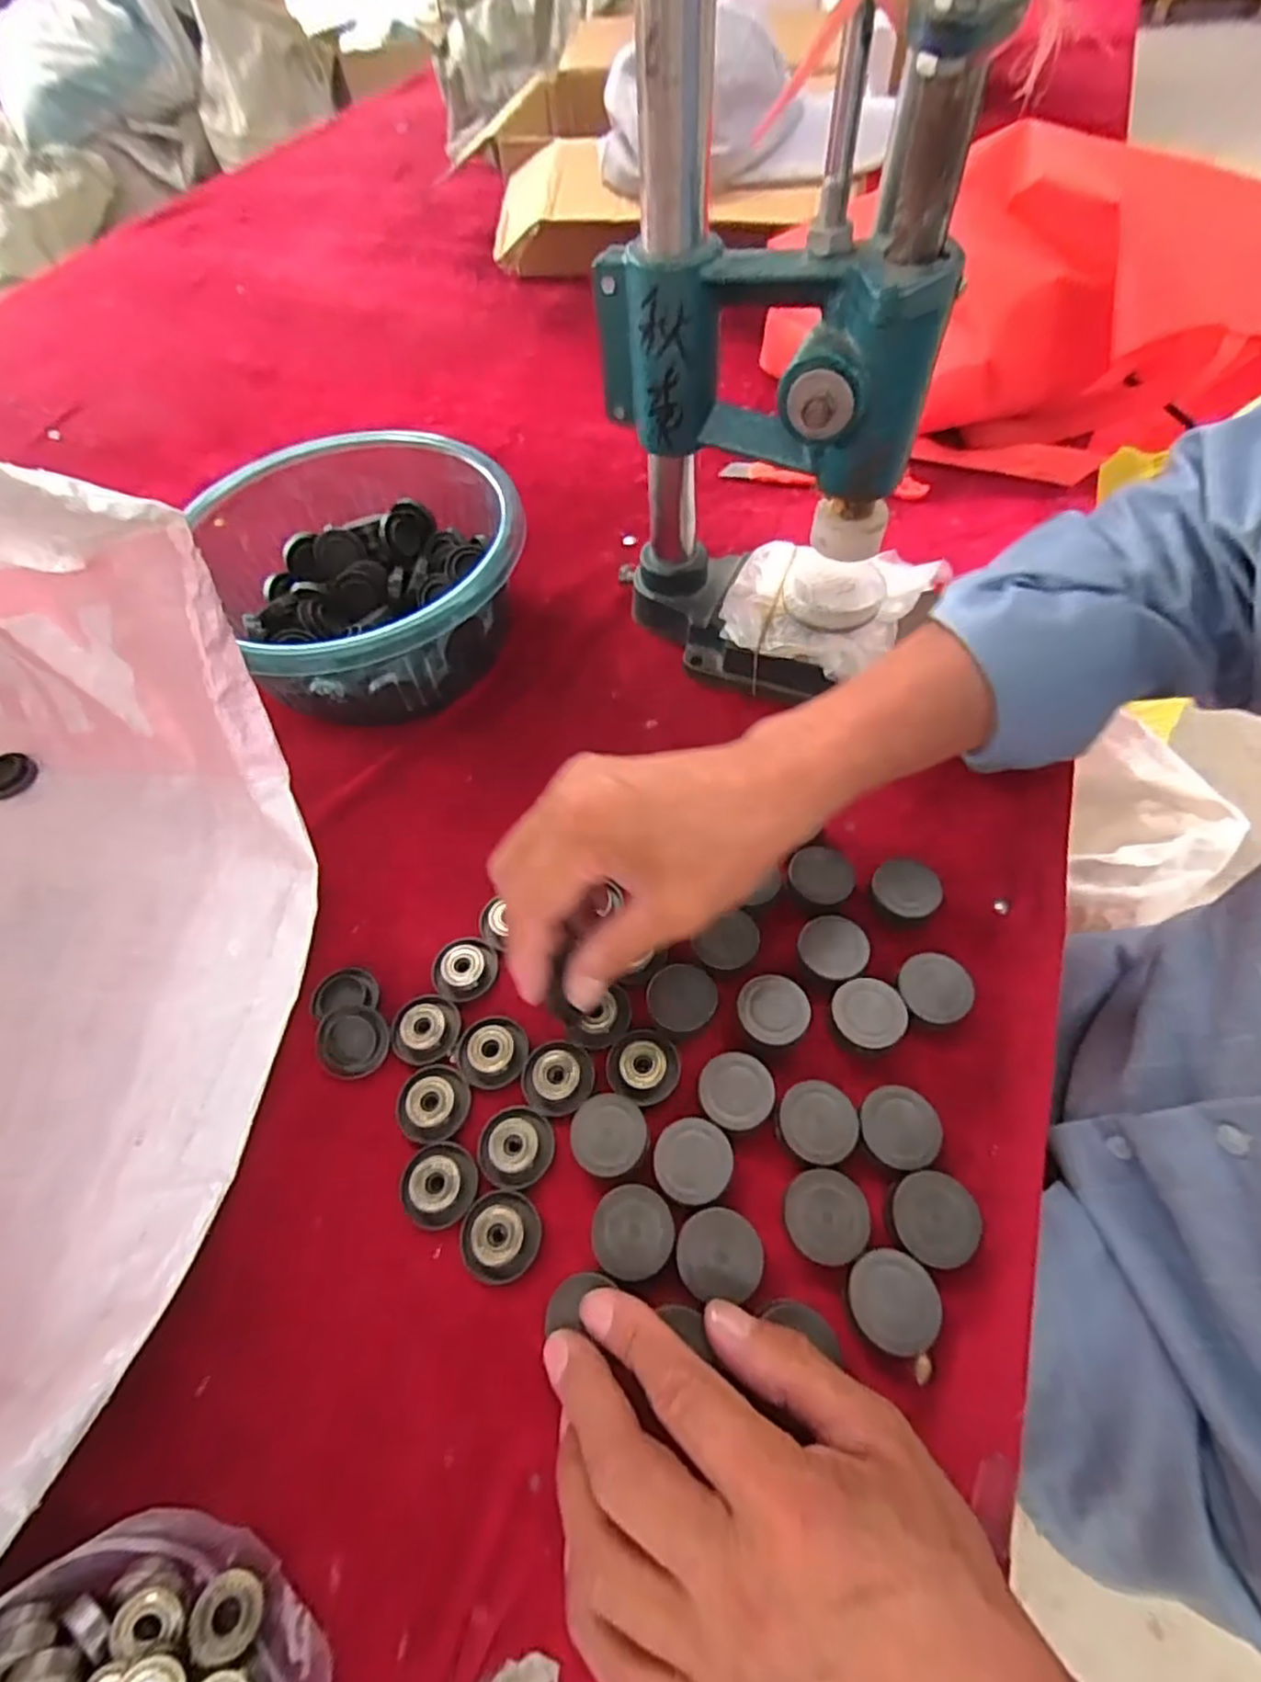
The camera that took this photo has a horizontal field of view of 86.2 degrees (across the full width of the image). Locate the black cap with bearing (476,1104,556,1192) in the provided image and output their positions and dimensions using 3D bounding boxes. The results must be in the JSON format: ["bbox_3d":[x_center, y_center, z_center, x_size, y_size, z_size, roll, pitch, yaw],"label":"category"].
[{"bbox_3d":[-0.050,0.133,0.294,0.031,0.009,0.032,-2,59,3],"label":"black cap with bearing"}]

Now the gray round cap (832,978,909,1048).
[{"bbox_3d":[0.110,0.080,0.311,0.031,0.011,0.031,-2,59,3],"label":"gray round cap"}]

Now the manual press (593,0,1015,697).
[{"bbox_3d":[0.089,-0.242,0.313,0.187,0.359,0.131,34,66,21],"label":"manual press"}]

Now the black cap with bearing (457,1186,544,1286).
[{"bbox_3d":[-0.054,0.162,0.278,0.032,0.009,0.032,-2,59,3],"label":"black cap with bearing"}]

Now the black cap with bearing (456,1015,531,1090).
[{"bbox_3d":[-0.066,0.098,0.317,0.034,0.005,0.033,-2,59,3],"label":"black cap with bearing"}]

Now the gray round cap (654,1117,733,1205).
[{"bbox_3d":[0.026,0.135,0.285,0.031,0.016,0.031,-2,59,3],"label":"gray round cap"}]

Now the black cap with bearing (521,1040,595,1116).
[{"bbox_3d":[-0.034,0.109,0.311,0.032,0.012,0.032,-2,59,3],"label":"black cap with bearing"}]

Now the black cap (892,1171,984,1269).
[{"bbox_3d":[0.121,0.151,0.269,0.033,0.014,0.032,-2,59,3],"label":"black cap"}]

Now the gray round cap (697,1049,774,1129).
[{"bbox_3d":[0.047,0.111,0.298,0.031,0.010,0.033,-2,59,3],"label":"gray round cap"}]

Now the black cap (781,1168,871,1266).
[{"bbox_3d":[0.078,0.152,0.272,0.031,0.020,0.032,-2,59,3],"label":"black cap"}]

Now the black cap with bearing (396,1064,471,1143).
[{"bbox_3d":[-0.091,0.119,0.306,0.033,0.007,0.031,-2,59,3],"label":"black cap with bearing"}]

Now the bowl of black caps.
[{"bbox_3d":[-0.161,-0.167,0.439,0.179,0.090,0.205,-33,62,-15],"label":"bowl of black caps"}]

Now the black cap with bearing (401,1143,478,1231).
[{"bbox_3d":[-0.083,0.146,0.288,0.030,0.009,0.032,-2,59,3],"label":"black cap with bearing"}]

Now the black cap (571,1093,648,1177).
[{"bbox_3d":[-0.009,0.127,0.291,0.032,0.013,0.032,-2,59,3],"label":"black cap"}]

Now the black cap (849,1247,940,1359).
[{"bbox_3d":[0.100,0.175,0.258,0.032,0.019,0.032,-2,59,3],"label":"black cap"}]

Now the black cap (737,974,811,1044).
[{"bbox_3d":[0.066,0.079,0.313,0.032,0.009,0.031,-2,59,3],"label":"black cap"}]

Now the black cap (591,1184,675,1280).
[{"bbox_3d":[0.001,0.158,0.273,0.031,0.019,0.031,-2,59,3],"label":"black cap"}]

